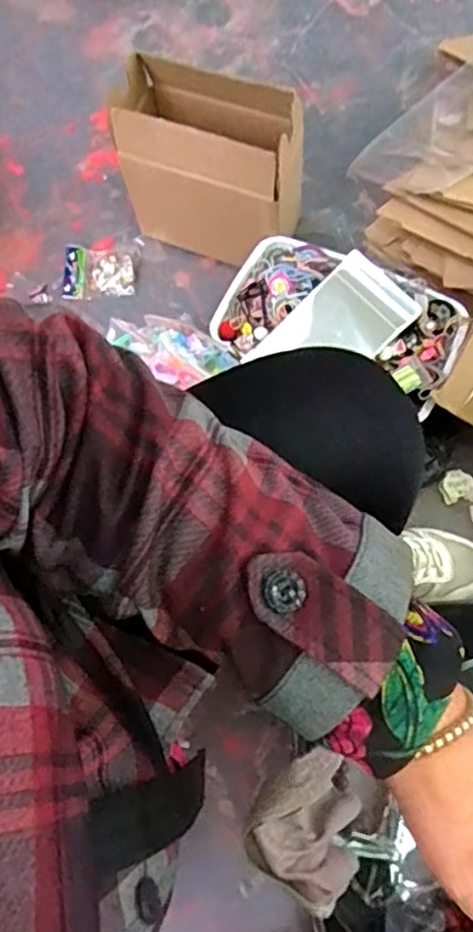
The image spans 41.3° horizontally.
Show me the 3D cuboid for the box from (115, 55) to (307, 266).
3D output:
[{"bbox_3d":[-0.031,-0.406,0.857,0.235,0.204,0.143,19,71,10],"label":"box"}]

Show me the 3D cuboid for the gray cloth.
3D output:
[{"bbox_3d":[0.067,0.317,0.549,0.102,0.106,0.113,-32,72,-10],"label":"gray cloth"}]

